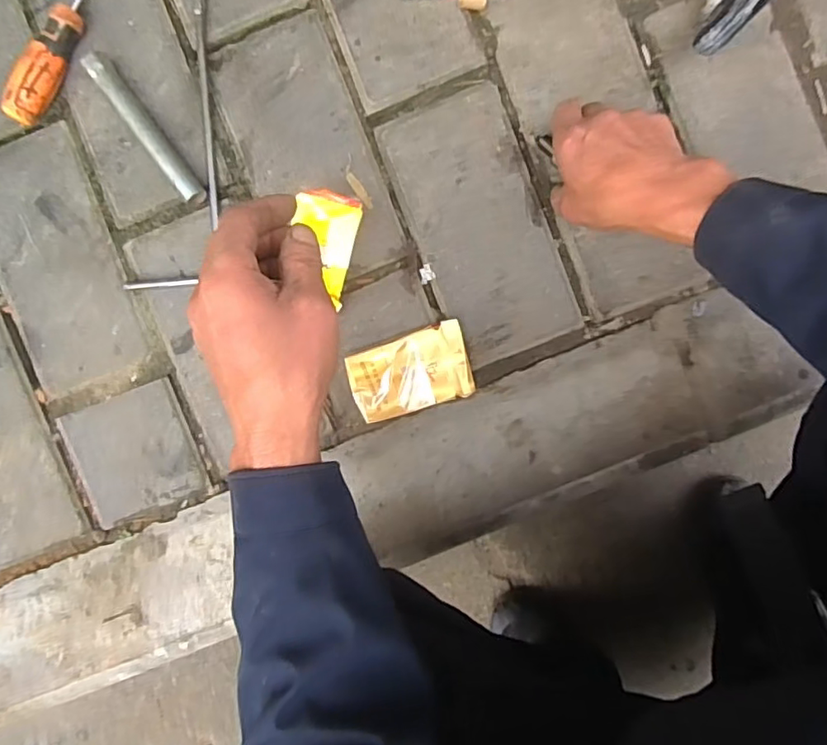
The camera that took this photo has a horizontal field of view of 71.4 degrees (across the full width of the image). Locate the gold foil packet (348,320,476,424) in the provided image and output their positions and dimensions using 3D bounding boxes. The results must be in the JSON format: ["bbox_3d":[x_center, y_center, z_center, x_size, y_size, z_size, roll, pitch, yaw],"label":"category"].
[{"bbox_3d":[-0.003,0.001,0.517,0.106,0.026,0.066,-16,92,3],"label":"gold foil packet"}]

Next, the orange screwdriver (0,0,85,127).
[{"bbox_3d":[-0.291,-0.330,0.502,0.026,0.037,0.246,29,94,0],"label":"orange screwdriver"}]

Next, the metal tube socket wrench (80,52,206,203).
[{"bbox_3d":[-0.236,-0.216,0.507,0.018,0.025,0.148,-37,91,4],"label":"metal tube socket wrench"}]

